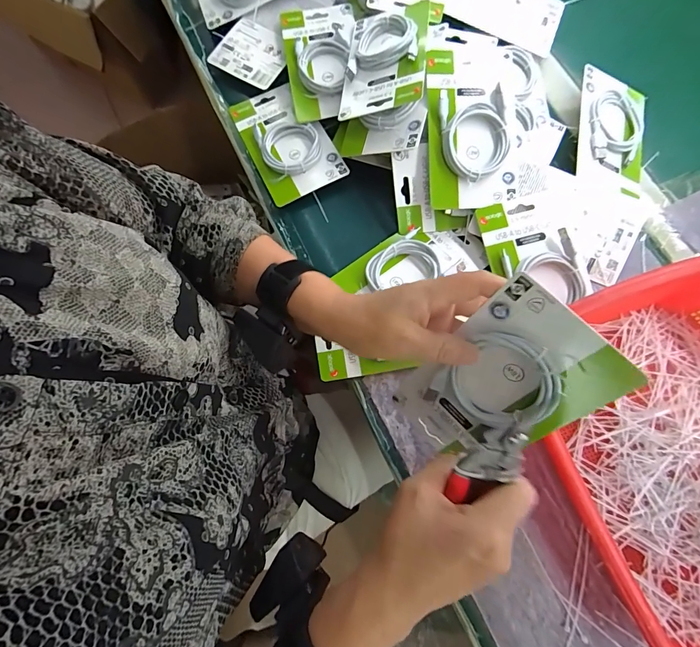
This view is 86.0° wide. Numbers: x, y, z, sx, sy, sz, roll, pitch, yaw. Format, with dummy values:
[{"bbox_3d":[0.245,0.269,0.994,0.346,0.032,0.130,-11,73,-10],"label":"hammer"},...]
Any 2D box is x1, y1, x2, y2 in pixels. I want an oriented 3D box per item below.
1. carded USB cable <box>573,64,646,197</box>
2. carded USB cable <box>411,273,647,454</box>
[{"bbox_3d":[0.323,-0.231,0.463,0.088,0.018,0.157,15,78,-10],"label":"carded USB cable"},{"bbox_3d":[0.107,0.055,0.289,0.097,0.173,0.015,44,44,13],"label":"carded USB cable"}]

